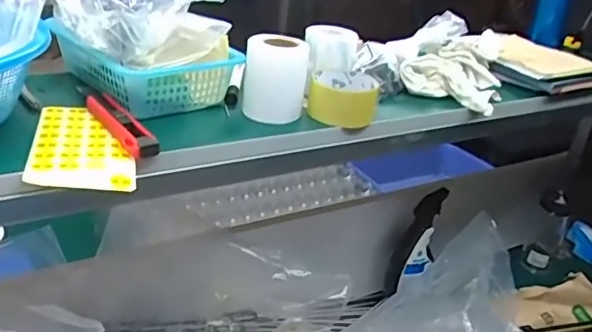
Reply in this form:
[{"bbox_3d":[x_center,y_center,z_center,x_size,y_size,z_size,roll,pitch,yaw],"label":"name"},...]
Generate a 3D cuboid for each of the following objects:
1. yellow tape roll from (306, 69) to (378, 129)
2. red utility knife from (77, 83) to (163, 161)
[{"bbox_3d":[0.056,-0.083,0.709,0.079,0.045,0.082,6,27,-3],"label":"yellow tape roll"},{"bbox_3d":[-0.191,-0.053,0.601,0.029,0.016,0.170,-13,34,-36],"label":"red utility knife"}]

